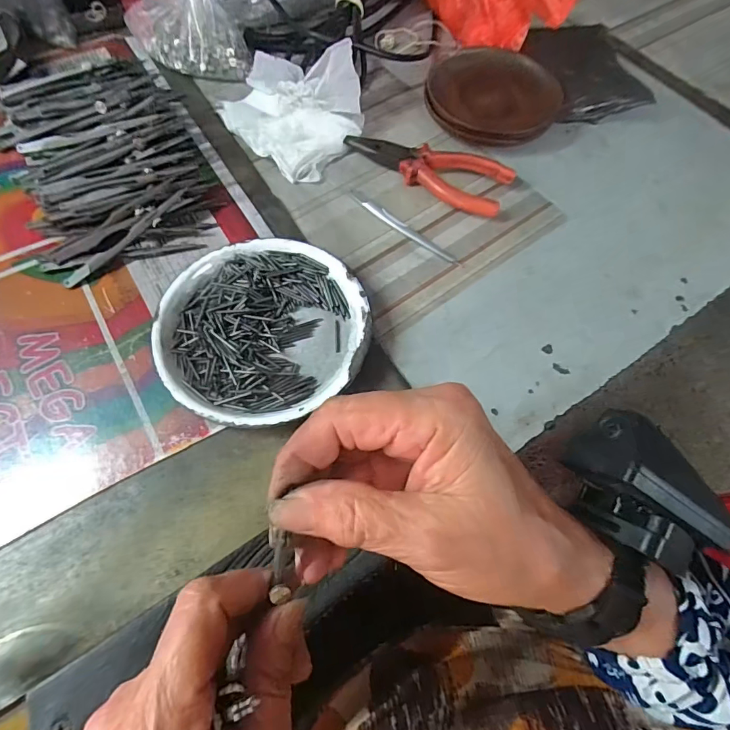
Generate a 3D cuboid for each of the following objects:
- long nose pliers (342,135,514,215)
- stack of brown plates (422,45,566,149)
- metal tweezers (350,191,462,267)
[{"bbox_3d":[0.051,-0.161,0.358,0.132,0.018,0.048,30,67,10],"label":"long nose pliers"},{"bbox_3d":[0.110,-0.232,0.384,0.111,0.028,0.090,17,65,5],"label":"stack of brown plates"},{"bbox_3d":[0.030,-0.106,0.338,0.104,0.004,0.009,38,68,14],"label":"metal tweezers"}]

